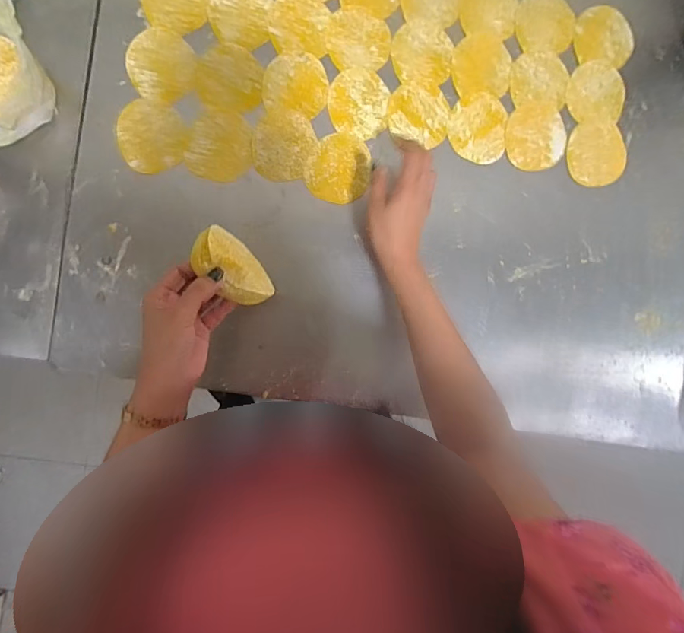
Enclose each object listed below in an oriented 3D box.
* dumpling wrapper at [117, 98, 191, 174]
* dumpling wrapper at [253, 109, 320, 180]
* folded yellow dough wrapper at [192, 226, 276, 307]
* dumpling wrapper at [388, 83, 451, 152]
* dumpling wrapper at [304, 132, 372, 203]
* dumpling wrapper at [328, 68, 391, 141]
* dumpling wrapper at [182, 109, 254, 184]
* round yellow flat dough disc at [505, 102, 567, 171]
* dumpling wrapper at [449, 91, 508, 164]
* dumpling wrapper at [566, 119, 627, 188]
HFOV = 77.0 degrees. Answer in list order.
[{"bbox_3d":[-0.228,-0.218,0.517,0.078,0.004,0.084,0,91,-4],"label":"dumpling wrapper"},{"bbox_3d":[-0.073,-0.213,0.535,0.074,0.004,0.088,27,89,-5],"label":"dumpling wrapper"},{"bbox_3d":[-0.101,-0.043,0.405,0.077,0.056,0.044,43,88,-4],"label":"folded yellow dough wrapper"},{"bbox_3d":[0.098,-0.256,0.542,0.077,0.004,0.071,10,91,-5],"label":"dumpling wrapper"},{"bbox_3d":[-0.004,-0.187,0.540,0.077,0.004,0.084,0,90,0],"label":"dumpling wrapper"},{"bbox_3d":[0.021,-0.269,0.540,0.075,0.004,0.081,6,91,-5],"label":"dumpling wrapper"},{"bbox_3d":[-0.147,-0.209,0.526,0.076,0.004,0.085,17,90,-5],"label":"dumpling wrapper"},{"bbox_3d":[0.252,-0.233,0.558,0.080,0.004,0.084,0,91,-4],"label":"round yellow flat dough disc"},{"bbox_3d":[0.175,-0.243,0.554,0.075,0.004,0.086,6,91,-5],"label":"dumpling wrapper"},{"bbox_3d":[0.336,-0.215,0.566,0.076,0.005,0.085,-11,88,-1],"label":"dumpling wrapper"}]

